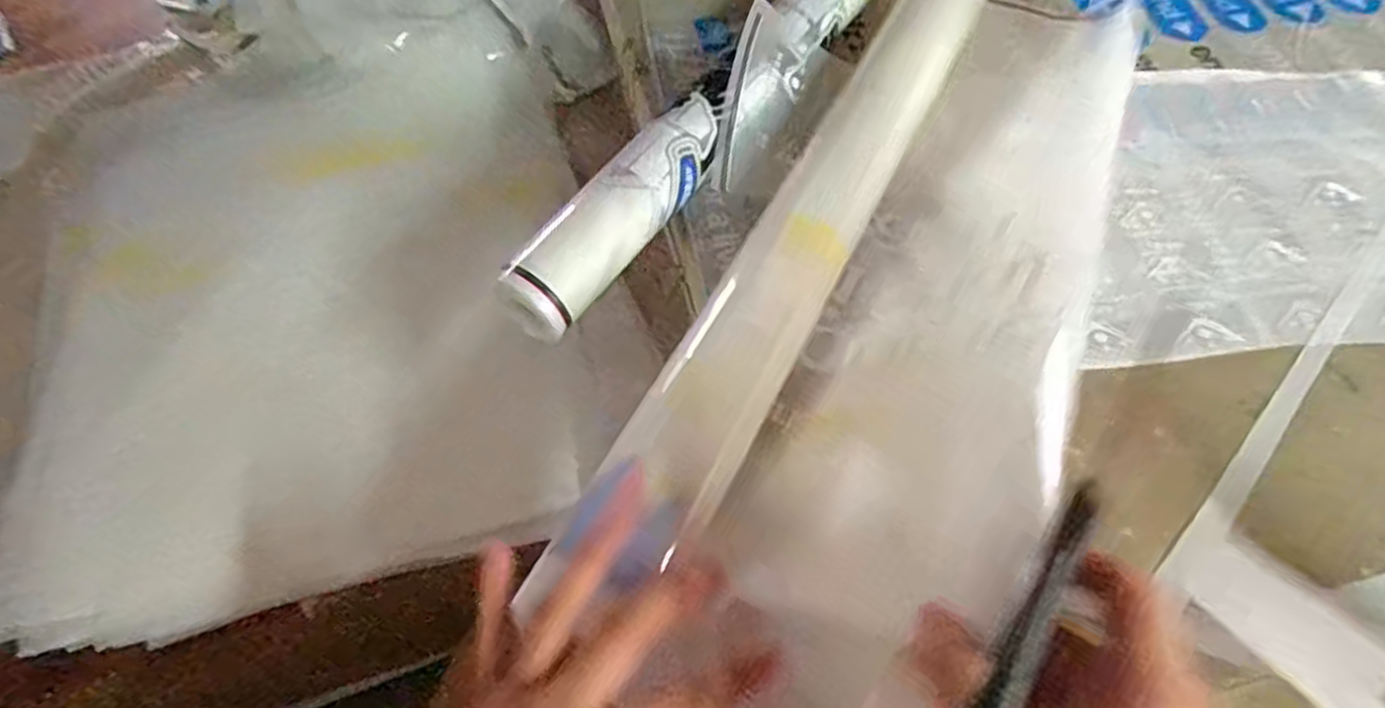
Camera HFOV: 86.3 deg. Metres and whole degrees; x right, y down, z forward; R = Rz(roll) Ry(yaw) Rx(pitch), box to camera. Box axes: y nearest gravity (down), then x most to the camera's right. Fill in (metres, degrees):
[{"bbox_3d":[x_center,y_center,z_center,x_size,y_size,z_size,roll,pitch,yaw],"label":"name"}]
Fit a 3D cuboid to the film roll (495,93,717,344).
[{"bbox_3d":[-0.043,-0.087,0.445,0.049,0.040,0.178,32,65,19],"label":"film roll"}]

